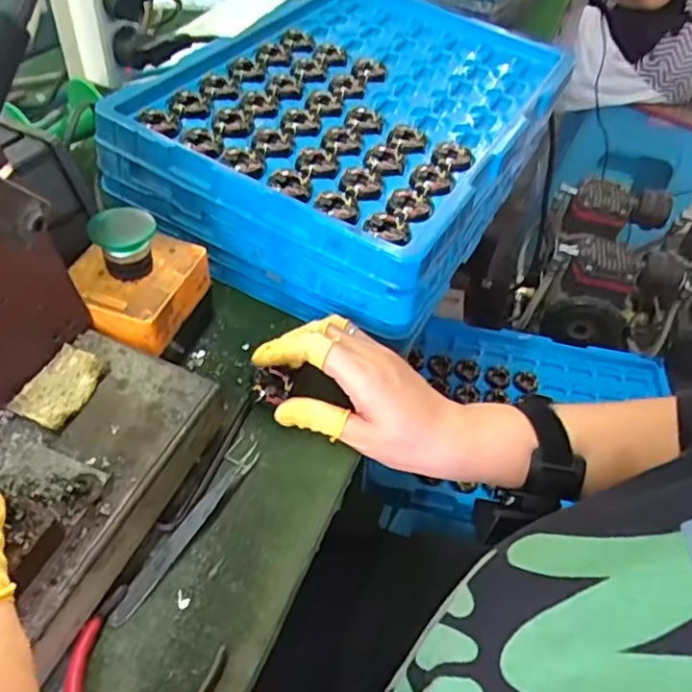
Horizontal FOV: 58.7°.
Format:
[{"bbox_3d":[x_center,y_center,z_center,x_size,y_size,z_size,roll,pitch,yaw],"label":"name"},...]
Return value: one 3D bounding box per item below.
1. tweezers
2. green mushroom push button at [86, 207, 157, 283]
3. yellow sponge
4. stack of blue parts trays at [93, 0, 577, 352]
[{"bbox_3d":[-0.087,0.100,0.352,0.019,0.016,0.125,23,51,12],"label":"tweezers"},{"bbox_3d":[-0.137,-0.062,0.382,0.037,0.036,0.031,-8,51,-14],"label":"green mushroom push button"},{"bbox_3d":[-0.159,0.023,0.345,0.033,0.010,0.048,20,50,10],"label":"yellow sponge"},{"bbox_3d":[0.016,-0.193,0.548,0.267,0.091,0.370,27,52,15],"label":"stack of blue parts trays"}]

